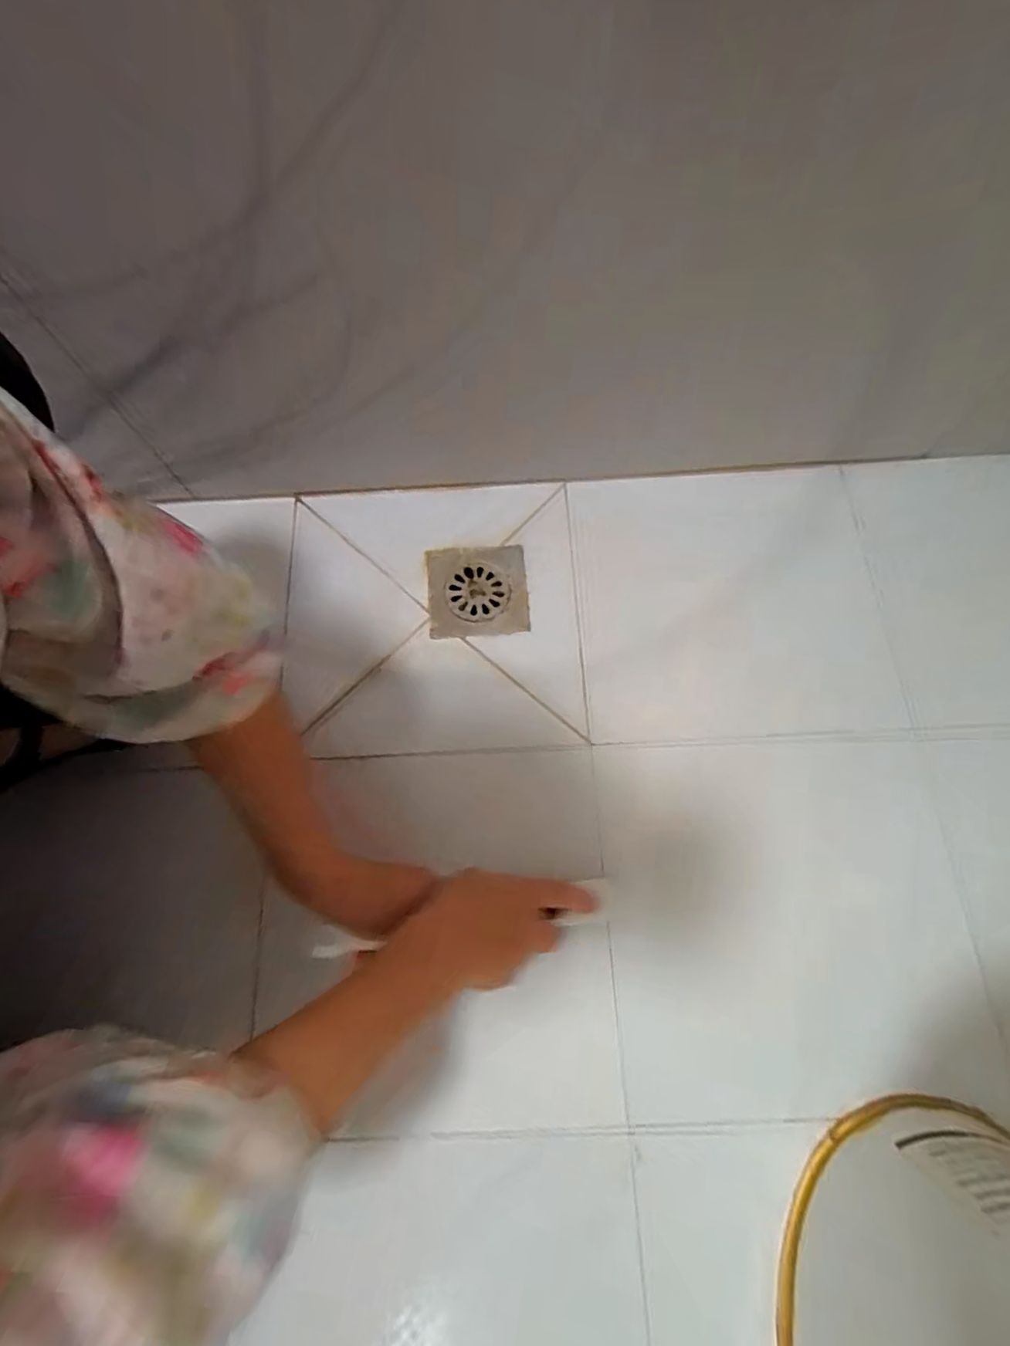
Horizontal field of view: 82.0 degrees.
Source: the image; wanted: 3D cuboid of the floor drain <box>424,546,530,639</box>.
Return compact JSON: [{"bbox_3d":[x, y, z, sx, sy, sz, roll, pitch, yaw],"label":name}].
[{"bbox_3d":[-0.029,-0.086,0.608,0.103,0.012,0.099,-5,73,1],"label":"floor drain"}]

